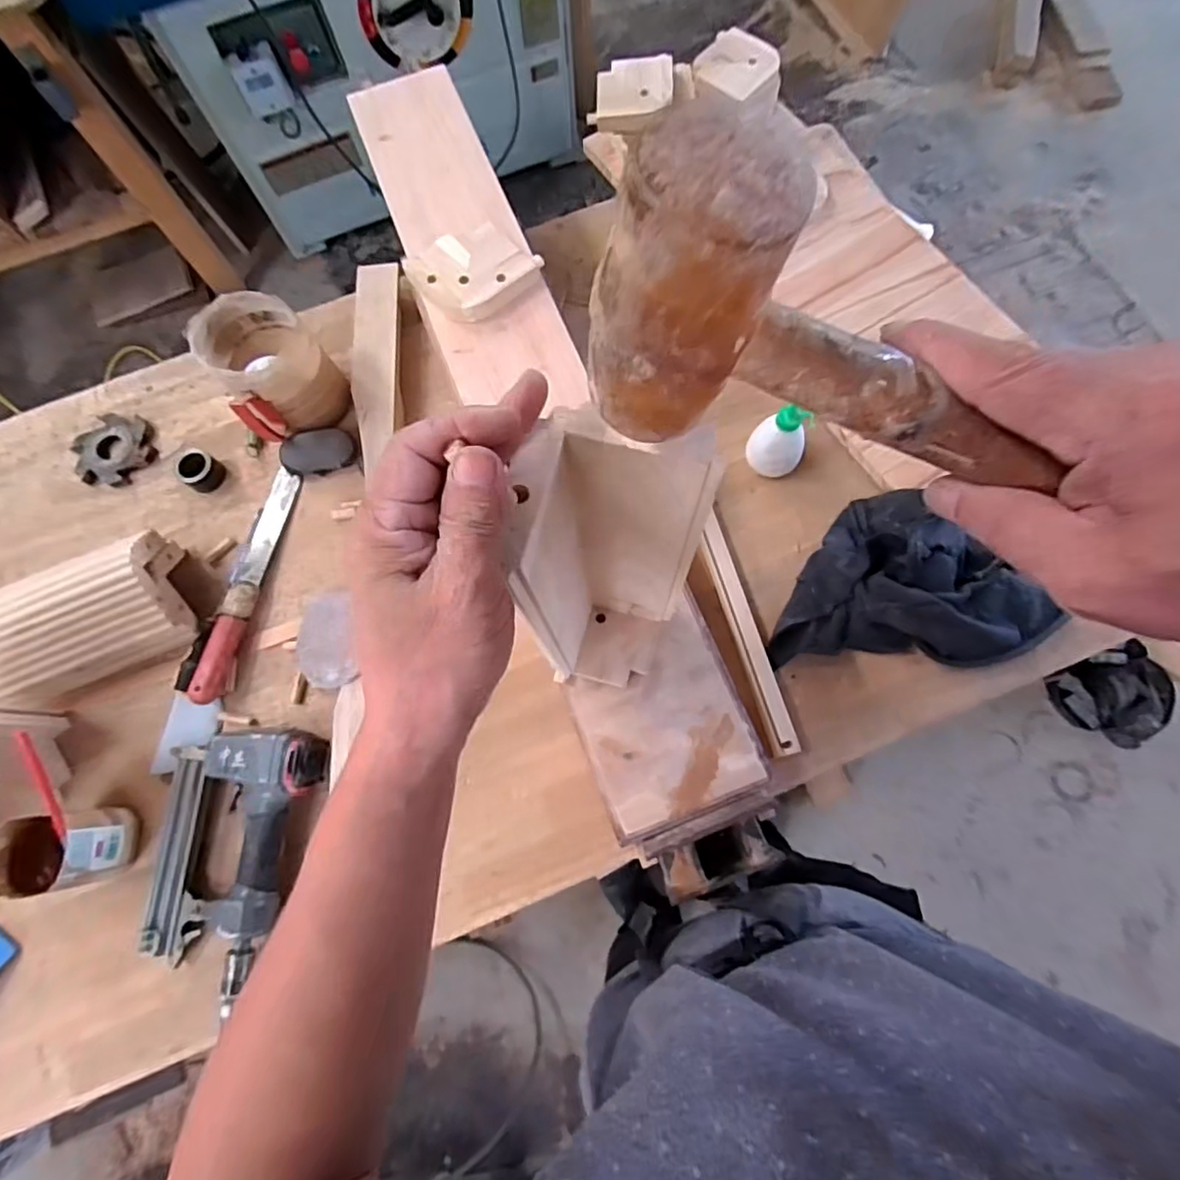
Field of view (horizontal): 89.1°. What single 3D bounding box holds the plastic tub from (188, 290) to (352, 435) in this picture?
[{"bbox_3d":[-0.391,-0.270,0.743,0.124,0.133,0.116,36,78,11],"label":"plastic tub"}]

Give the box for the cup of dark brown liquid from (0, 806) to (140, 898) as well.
[{"bbox_3d":[-0.530,0.262,0.611,0.080,0.093,0.078,-7,74,0],"label":"cup of dark brown liquid"}]

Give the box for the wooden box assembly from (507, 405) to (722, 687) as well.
[{"bbox_3d":[0.015,0.006,0.447,0.092,0.350,0.080,13,75,6],"label":"wooden box assembly"}]

